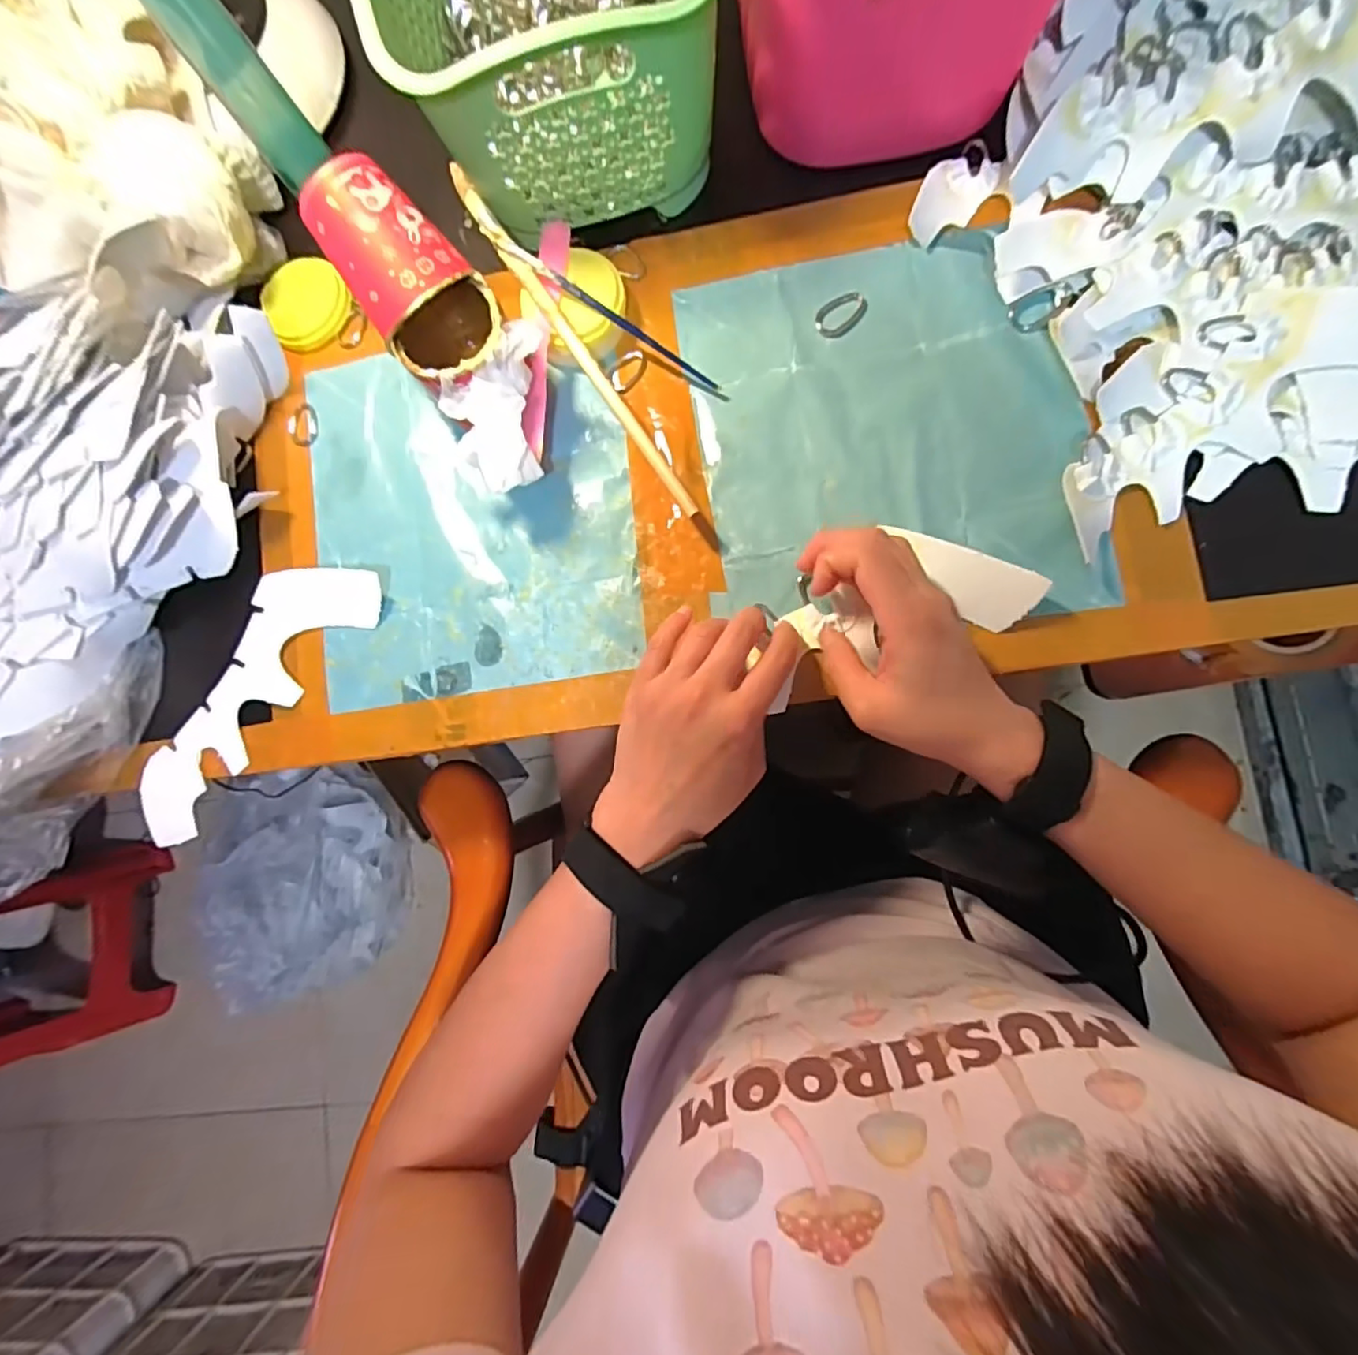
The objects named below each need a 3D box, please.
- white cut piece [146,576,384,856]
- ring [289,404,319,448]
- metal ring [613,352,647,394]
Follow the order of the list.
[{"bbox_3d":[-0.299,0.007,0.404,0.070,0.010,0.214,38,88,4],"label":"white cut piece"},{"bbox_3d":[-0.266,-0.178,0.416,0.021,0.004,0.030,-2,86,7],"label":"ring"},{"bbox_3d":[-0.034,-0.203,0.391,0.016,0.006,0.028,45,92,7],"label":"metal ring"}]

